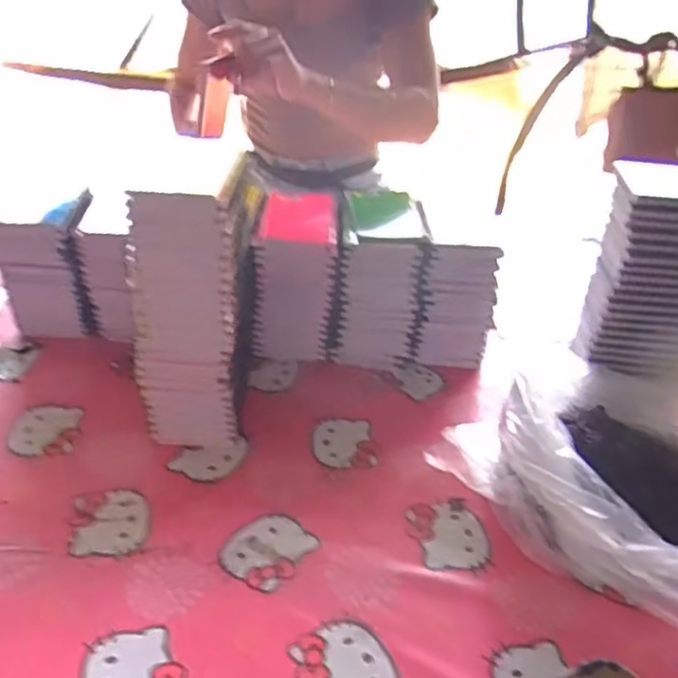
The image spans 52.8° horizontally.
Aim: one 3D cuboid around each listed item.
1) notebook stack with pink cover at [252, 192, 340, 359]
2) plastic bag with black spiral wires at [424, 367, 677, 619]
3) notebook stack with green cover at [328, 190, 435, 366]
[{"bbox_3d":[-0.056,-0.074,0.852,0.095,0.184,0.107,0,35,-6],"label":"notebook stack with pink cover"},{"bbox_3d":[0.312,0.133,0.651,0.366,0.101,0.253,31,43,33],"label":"plastic bag with black spiral wires"},{"bbox_3d":[0.051,-0.072,0.862,0.109,0.171,0.131,5,35,1],"label":"notebook stack with green cover"}]

